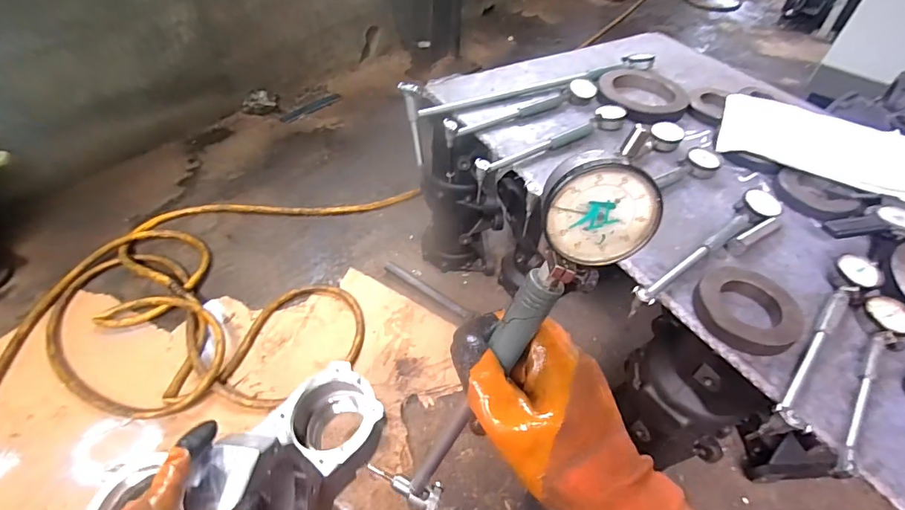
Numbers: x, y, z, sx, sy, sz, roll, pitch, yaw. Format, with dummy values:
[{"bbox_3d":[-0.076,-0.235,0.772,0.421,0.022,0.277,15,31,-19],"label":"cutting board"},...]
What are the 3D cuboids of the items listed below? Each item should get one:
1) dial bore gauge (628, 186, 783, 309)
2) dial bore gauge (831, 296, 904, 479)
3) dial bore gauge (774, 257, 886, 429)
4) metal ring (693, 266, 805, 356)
[{"bbox_3d":[0.356,-0.016,0.630,0.337,0.024,0.048,-27,55,-26],"label":"dial bore gauge"},{"bbox_3d":[0.469,0.135,0.509,0.047,0.028,0.276,37,55,25],"label":"dial bore gauge"},{"bbox_3d":[0.452,0.093,0.538,0.046,0.029,0.322,36,54,25],"label":"dial bore gauge"},{"bbox_3d":[0.362,0.064,0.552,0.118,0.023,0.107,34,54,24],"label":"metal ring"}]

